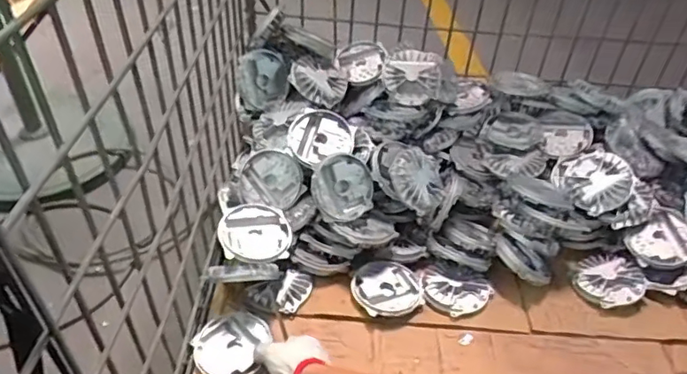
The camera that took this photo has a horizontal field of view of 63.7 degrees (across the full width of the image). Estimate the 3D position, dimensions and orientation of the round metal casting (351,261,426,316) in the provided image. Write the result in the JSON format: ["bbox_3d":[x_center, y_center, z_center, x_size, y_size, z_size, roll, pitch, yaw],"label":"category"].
[{"bbox_3d":[0.068,0.157,0.862,0.106,0.022,0.092,-11,44,-16],"label":"round metal casting"}]

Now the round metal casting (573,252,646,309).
[{"bbox_3d":[0.425,0.152,0.890,0.097,0.027,0.097,-36,59,-13],"label":"round metal casting"}]

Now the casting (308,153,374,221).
[{"bbox_3d":[-0.005,0.002,0.894,0.101,0.103,0.030,-21,8,-25],"label":"casting"}]

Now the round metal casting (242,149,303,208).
[{"bbox_3d":[-0.123,-0.017,0.938,0.107,0.089,0.024,13,1,12],"label":"round metal casting"}]

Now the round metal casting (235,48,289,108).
[{"bbox_3d":[-0.150,-0.196,1.017,0.094,0.113,0.038,-1,-2,-32],"label":"round metal casting"}]

